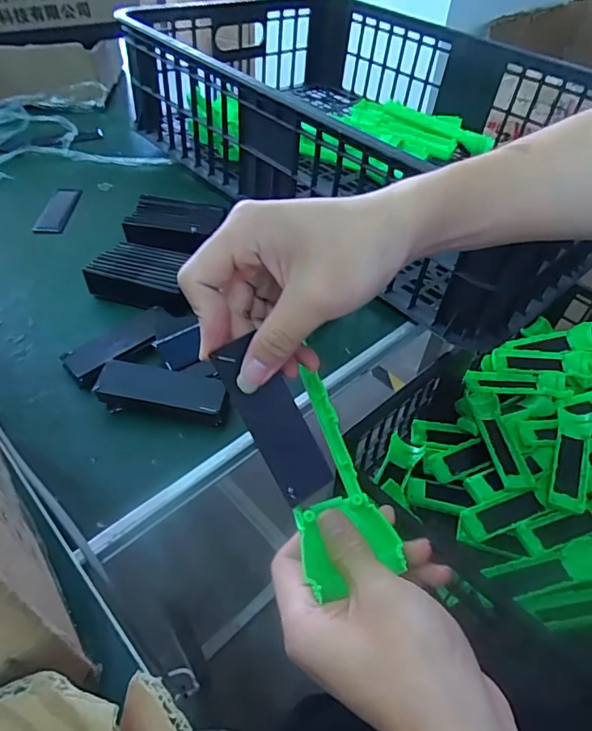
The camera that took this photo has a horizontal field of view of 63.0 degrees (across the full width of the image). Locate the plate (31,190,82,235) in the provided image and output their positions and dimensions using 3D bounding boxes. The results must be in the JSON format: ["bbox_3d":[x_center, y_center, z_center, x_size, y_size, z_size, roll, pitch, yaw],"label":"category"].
[{"bbox_3d":[-0.266,-0.176,0.543,0.032,0.004,0.092,1,47,-3],"label":"plate"}]

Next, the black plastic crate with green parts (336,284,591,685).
[{"bbox_3d":[0.389,0.124,0.678,0.611,0.131,0.396,-29,55,-27],"label":"black plastic crate with green parts"}]

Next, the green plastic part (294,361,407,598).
[{"bbox_3d":[0.025,0.060,0.266,0.050,0.017,0.120,-2,62,-6],"label":"green plastic part"}]

